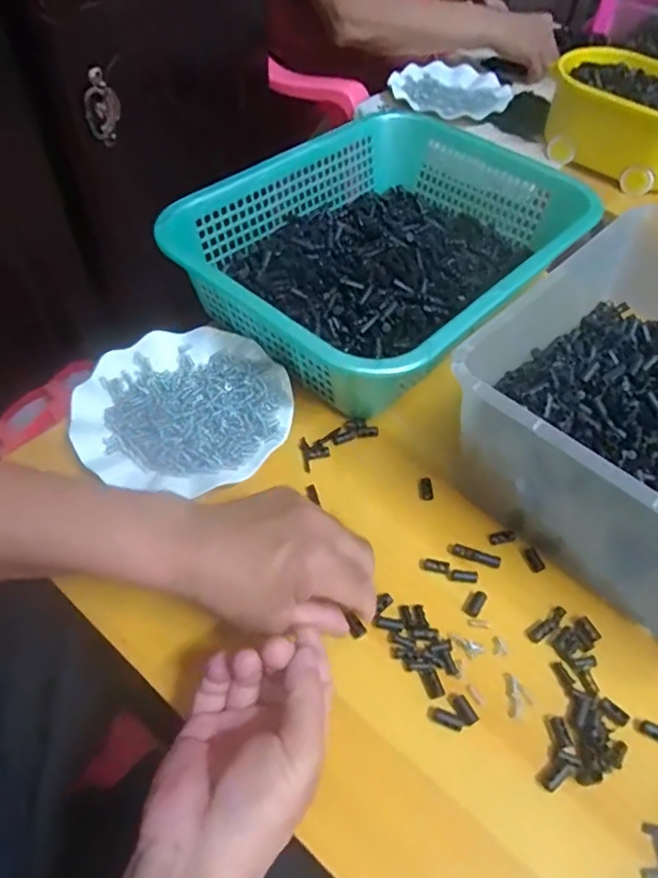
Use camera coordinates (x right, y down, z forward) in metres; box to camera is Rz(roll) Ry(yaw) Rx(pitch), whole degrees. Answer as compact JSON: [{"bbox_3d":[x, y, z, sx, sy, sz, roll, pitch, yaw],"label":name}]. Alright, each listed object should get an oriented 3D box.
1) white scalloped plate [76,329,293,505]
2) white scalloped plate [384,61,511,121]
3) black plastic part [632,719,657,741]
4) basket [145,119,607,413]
[{"bbox_3d":[-0.125,-0.029,0.510,0.176,0.016,0.176,2,53,-3],"label":"white scalloped plate"},{"bbox_3d":[0.189,-0.553,0.926,0.186,0.018,0.181,2,53,-3],"label":"white scalloped plate"},{"bbox_3d":[0.211,0.189,0.378,0.025,0.004,0.010,22,54,12],"label":"black plastic part"},{"bbox_3d":[0.061,-0.199,0.597,0.297,0.085,0.388,38,59,22],"label":"basket"}]

